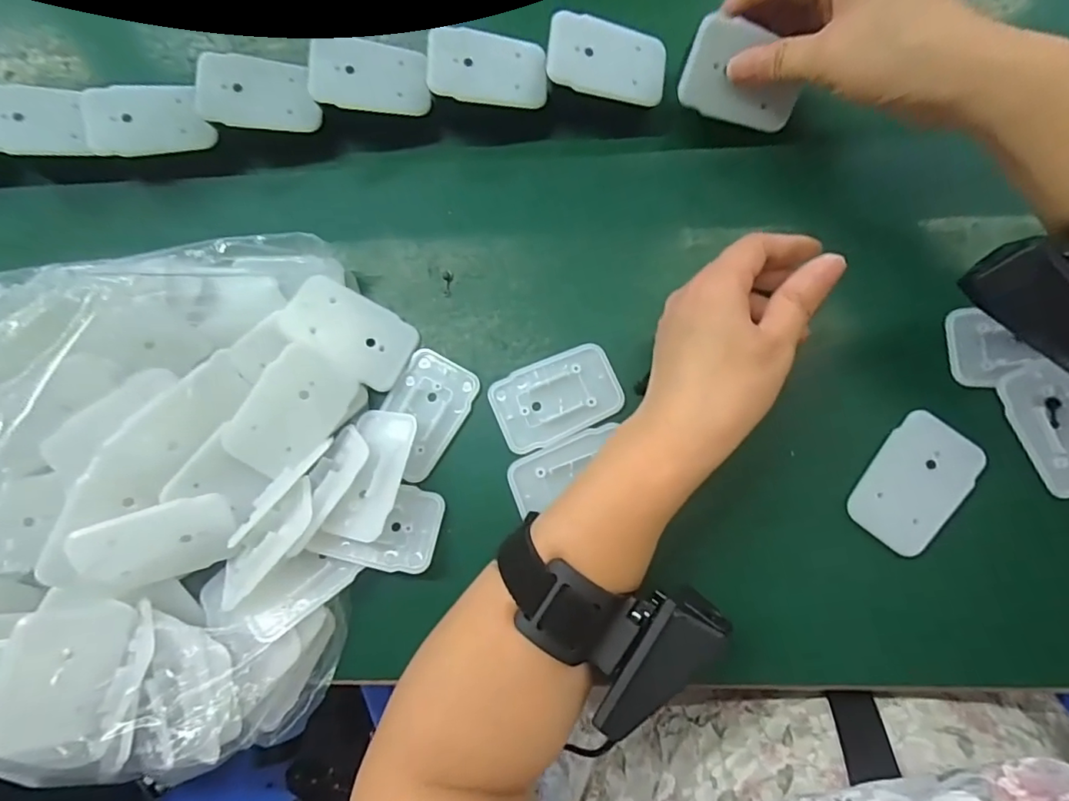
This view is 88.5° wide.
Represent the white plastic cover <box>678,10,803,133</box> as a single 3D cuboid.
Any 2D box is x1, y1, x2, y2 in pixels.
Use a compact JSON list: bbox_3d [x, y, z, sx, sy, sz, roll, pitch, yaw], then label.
[{"bbox_3d":[0.115,-0.176,0.298,0.067,0.008,0.045,7,117,-14],"label":"white plastic cover"}]

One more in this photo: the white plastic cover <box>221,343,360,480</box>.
[{"bbox_3d":[-0.128,0.006,0.291,0.043,0.004,0.066,36,80,-17],"label":"white plastic cover"}]

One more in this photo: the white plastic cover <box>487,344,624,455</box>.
[{"bbox_3d":[0.012,-0.002,0.306,0.069,0.004,0.044,-25,81,-1],"label":"white plastic cover"}]

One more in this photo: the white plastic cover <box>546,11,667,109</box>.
[{"bbox_3d":[0.041,-0.192,0.308,0.068,0.004,0.043,6,89,-11],"label":"white plastic cover"}]

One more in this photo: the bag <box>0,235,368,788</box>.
[{"bbox_3d":[-0.239,0.056,0.275,0.317,0.075,0.261,-7,81,2],"label":"bag"}]

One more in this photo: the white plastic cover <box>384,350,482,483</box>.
[{"bbox_3d":[-0.063,0.008,0.308,0.043,0.005,0.068,27,84,7],"label":"white plastic cover"}]

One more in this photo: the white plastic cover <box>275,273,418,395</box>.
[{"bbox_3d":[-0.100,-0.038,0.303,0.067,0.004,0.043,35,70,-18],"label":"white plastic cover"}]

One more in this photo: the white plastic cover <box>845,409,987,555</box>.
[{"bbox_3d":[0.197,0.042,0.283,0.043,0.004,0.069,37,85,7],"label":"white plastic cover"}]

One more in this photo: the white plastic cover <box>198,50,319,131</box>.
[{"bbox_3d":[-0.159,-0.178,0.318,0.064,0.004,0.041,-2,89,-16],"label":"white plastic cover"}]

